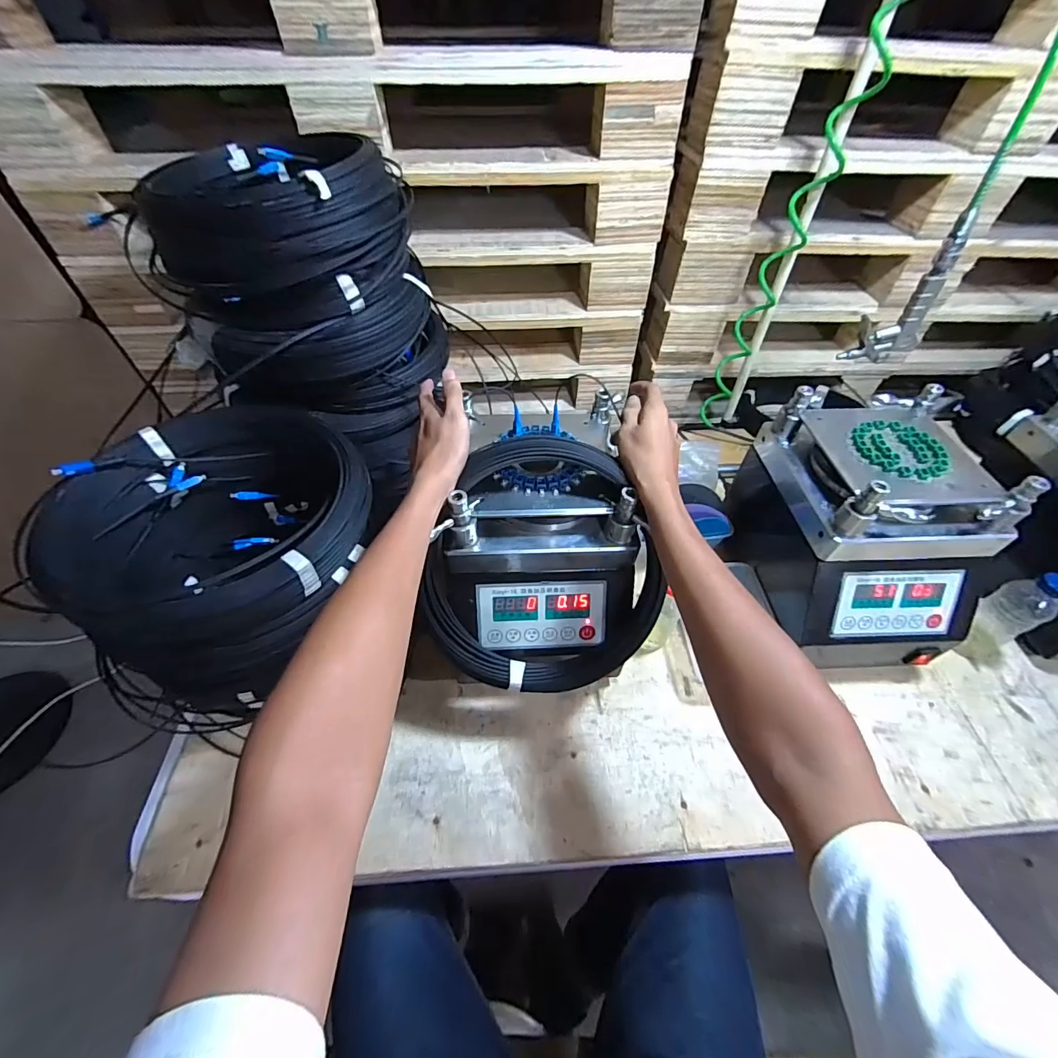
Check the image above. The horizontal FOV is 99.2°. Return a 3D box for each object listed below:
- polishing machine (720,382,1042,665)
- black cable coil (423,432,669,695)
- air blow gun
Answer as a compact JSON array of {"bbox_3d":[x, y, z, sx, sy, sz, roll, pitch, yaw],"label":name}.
[{"bbox_3d":[0.439,0.002,0.615,0.215,0.266,0.274,0,52,0],"label":"polishing machine"},{"bbox_3d":[0.010,0.051,0.490,0.246,0.290,0.043,-18,12,3],"label":"black cable coil"},{"bbox_3d":[0.469,-0.285,0.558,0.071,0.161,0.038,-10,52,-8],"label":"air blow gun"}]

